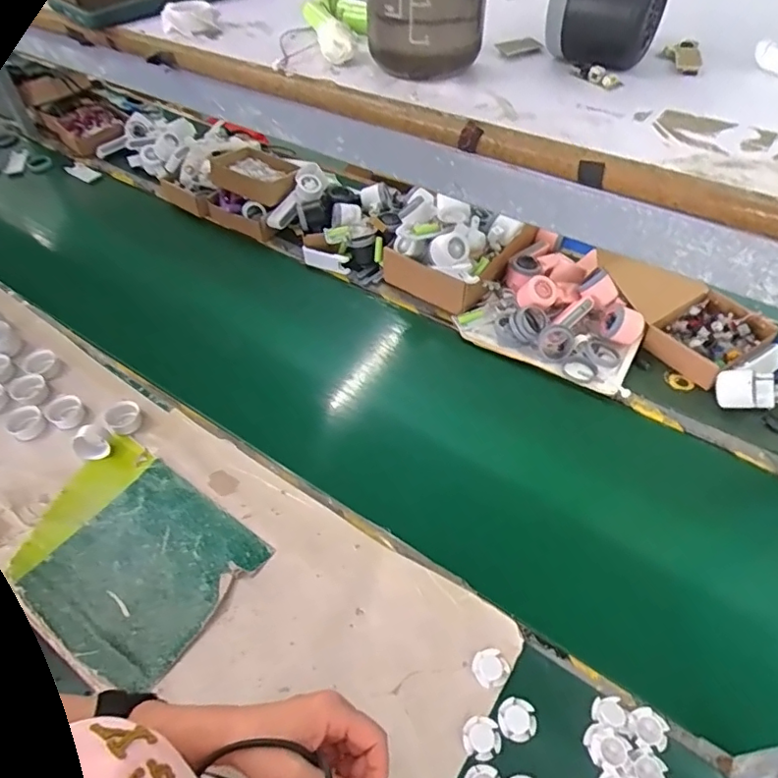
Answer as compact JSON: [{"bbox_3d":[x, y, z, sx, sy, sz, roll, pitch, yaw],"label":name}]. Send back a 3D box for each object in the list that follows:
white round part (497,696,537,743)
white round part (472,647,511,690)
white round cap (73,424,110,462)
[{"bbox_3d":[0.143,0.366,0.610,0.042,0.004,0.042,-1,51,1],"label":"white round part"},{"bbox_3d":[0.120,0.326,0.642,0.040,0.004,0.041,-1,51,1],"label":"white round part"},{"bbox_3d":[-0.455,0.084,0.845,0.043,0.038,0.051,37,60,26],"label":"white round cap"}]

